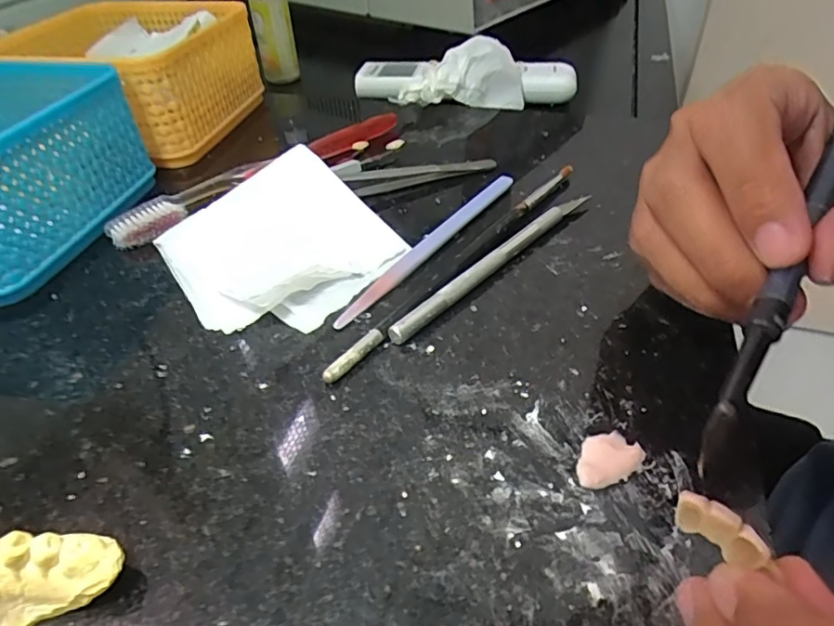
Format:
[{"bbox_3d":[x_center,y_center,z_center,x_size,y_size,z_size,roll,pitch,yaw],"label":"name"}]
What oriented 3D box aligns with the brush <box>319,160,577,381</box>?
[{"bbox_3d":[0.026,-0.028,0.252,0.011,0.008,0.189,28,50,31],"label":"brush"}]

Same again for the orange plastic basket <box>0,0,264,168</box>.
[{"bbox_3d":[-0.192,-0.161,0.372,0.136,0.067,0.132,9,43,13],"label":"orange plastic basket"}]

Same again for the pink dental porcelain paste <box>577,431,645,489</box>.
[{"bbox_3d":[0.060,0.045,0.171,0.023,0.004,0.016,-20,44,-18],"label":"pink dental porcelain paste"}]

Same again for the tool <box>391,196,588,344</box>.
[{"bbox_3d":[0.038,-0.025,0.247,0.007,0.008,0.134,31,51,33],"label":"tool"}]

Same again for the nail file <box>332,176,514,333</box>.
[{"bbox_3d":[0.009,-0.036,0.262,0.010,0.004,0.139,25,48,28],"label":"nail file"}]

